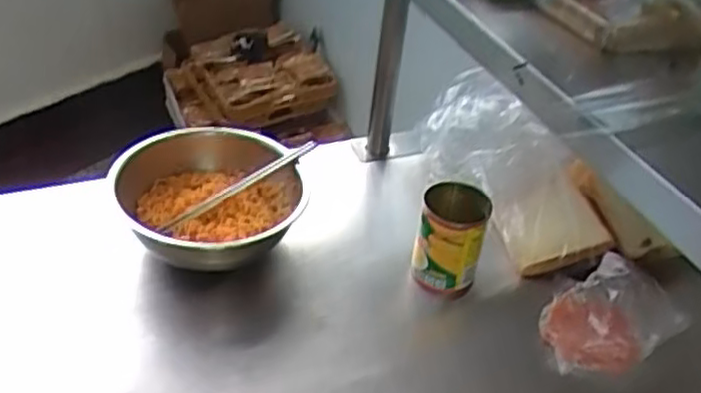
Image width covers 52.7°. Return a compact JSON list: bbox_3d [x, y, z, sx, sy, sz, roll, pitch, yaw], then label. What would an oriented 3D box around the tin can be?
[{"bbox_3d":[0.110,0.049,0.784,0.076,0.109,0.077,13,40,10],"label":"tin can"}]

